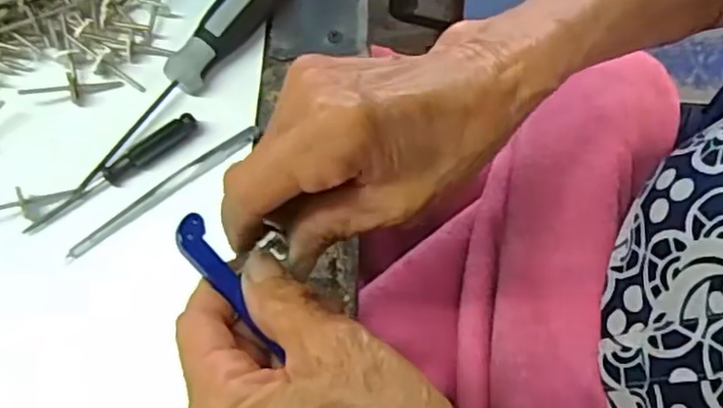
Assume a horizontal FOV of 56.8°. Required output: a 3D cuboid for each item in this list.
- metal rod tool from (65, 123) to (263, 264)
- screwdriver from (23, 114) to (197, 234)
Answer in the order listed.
[{"bbox_3d":[-0.094,-0.007,0.317,0.104,0.006,0.006,-35,70,-15],"label":"metal rod tool"},{"bbox_3d":[-0.118,-0.014,0.318,0.091,0.011,0.012,-37,71,-16],"label":"screwdriver"}]

